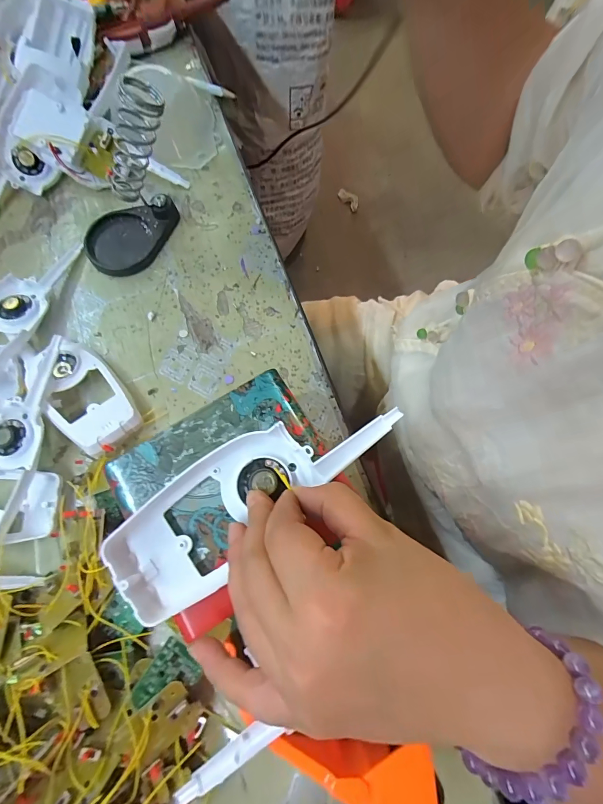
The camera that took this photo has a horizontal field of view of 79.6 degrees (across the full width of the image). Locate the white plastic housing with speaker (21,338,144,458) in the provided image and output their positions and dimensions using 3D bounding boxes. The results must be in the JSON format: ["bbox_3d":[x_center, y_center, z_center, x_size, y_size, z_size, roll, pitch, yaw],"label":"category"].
[{"bbox_3d":[-0.181,-0.008,0.300,0.110,0.028,0.055,43,79,11],"label":"white plastic housing with speaker"}]

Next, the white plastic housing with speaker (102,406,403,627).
[{"bbox_3d":[-0.023,0.044,0.196,0.162,0.018,0.061,-33,77,-9],"label":"white plastic housing with speaker"}]

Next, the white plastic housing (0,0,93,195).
[{"bbox_3d":[-0.255,-0.318,0.369,0.095,0.055,0.203,-3,75,-1],"label":"white plastic housing"}]

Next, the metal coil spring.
[{"bbox_3d":[-0.168,-0.255,0.360,0.046,0.034,0.138,1,75,0],"label":"metal coil spring"}]

